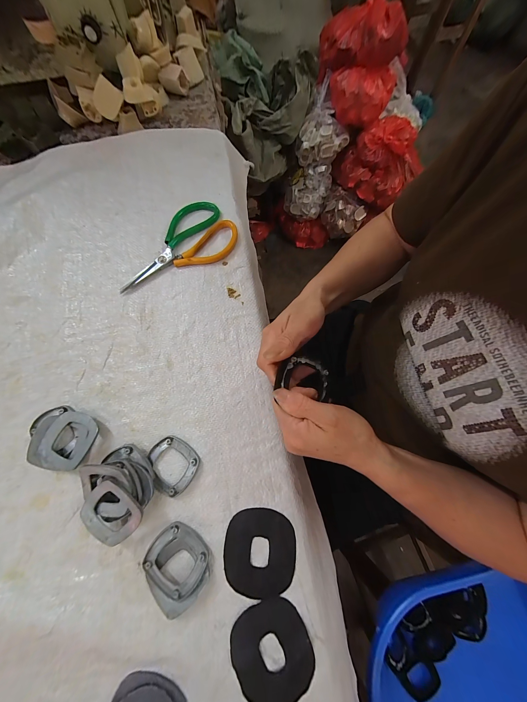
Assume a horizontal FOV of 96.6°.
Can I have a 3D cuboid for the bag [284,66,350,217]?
[{"bbox_3d":[0.218,-0.786,0.953,0.195,0.440,0.112,14,34,3],"label":"bag"}]

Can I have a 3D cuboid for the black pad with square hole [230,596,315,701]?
[{"bbox_3d":[0.009,0.301,0.234,0.077,0.004,0.080,-27,73,-5],"label":"black pad with square hole"}]

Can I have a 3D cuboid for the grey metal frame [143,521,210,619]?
[{"bbox_3d":[-0.095,0.232,0.253,0.066,0.012,0.068,-44,79,-11],"label":"grey metal frame"}]

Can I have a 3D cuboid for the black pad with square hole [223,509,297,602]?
[{"bbox_3d":[-0.004,0.221,0.258,0.076,0.005,0.081,2,75,0],"label":"black pad with square hole"}]

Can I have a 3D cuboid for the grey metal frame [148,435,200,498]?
[{"bbox_3d":[-0.111,0.137,0.281,0.061,0.009,0.057,37,78,9],"label":"grey metal frame"}]

